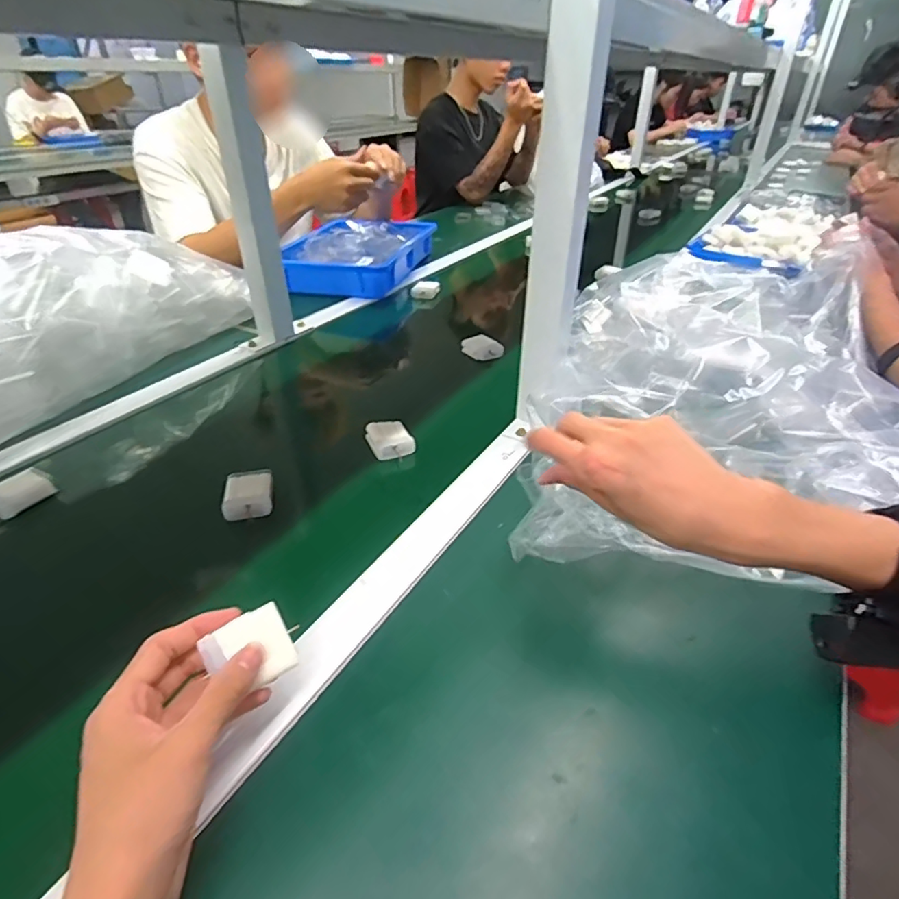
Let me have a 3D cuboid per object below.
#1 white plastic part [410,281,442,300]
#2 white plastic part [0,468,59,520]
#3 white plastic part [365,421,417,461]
[{"bbox_3d":[-0.045,-0.298,1.006,0.054,0.027,0.028,2,35,1],"label":"white plastic part"},{"bbox_3d":[-0.410,0.040,0.513,0.039,0.020,0.053,16,37,21],"label":"white plastic part"},{"bbox_3d":[-0.065,-0.012,0.589,0.047,0.022,0.046,-11,36,-16],"label":"white plastic part"}]

